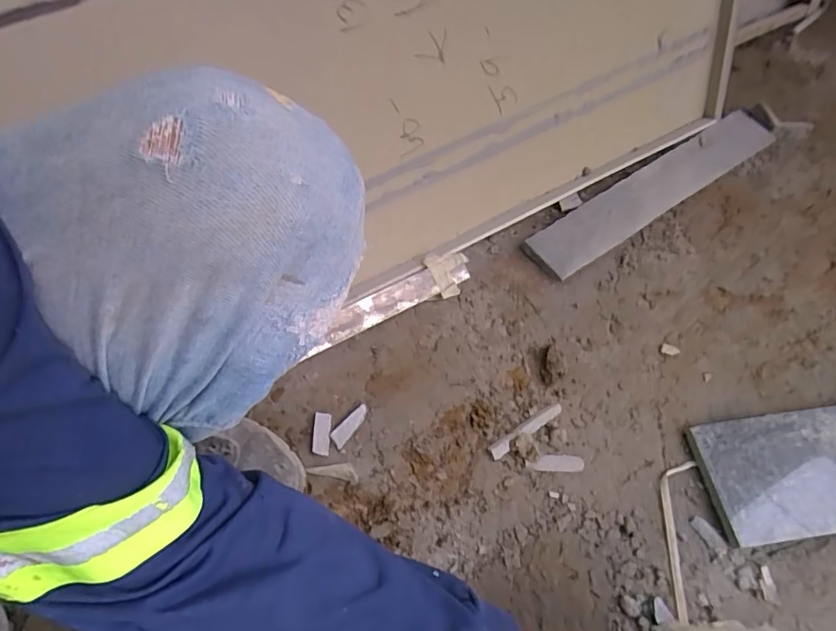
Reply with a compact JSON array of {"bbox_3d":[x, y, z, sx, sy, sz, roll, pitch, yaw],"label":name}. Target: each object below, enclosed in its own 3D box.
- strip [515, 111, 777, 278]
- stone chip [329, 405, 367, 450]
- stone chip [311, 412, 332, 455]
[{"bbox_3d":[0.368,-0.195,0.798,0.471,0.031,0.084,-31,69,-15],"label":"strip"},{"bbox_3d":[-0.086,0.137,0.638,0.020,0.010,0.059,34,66,12],"label":"stone chip"},{"bbox_3d":[-0.119,0.145,0.628,0.021,0.006,0.050,6,72,-13],"label":"stone chip"}]

